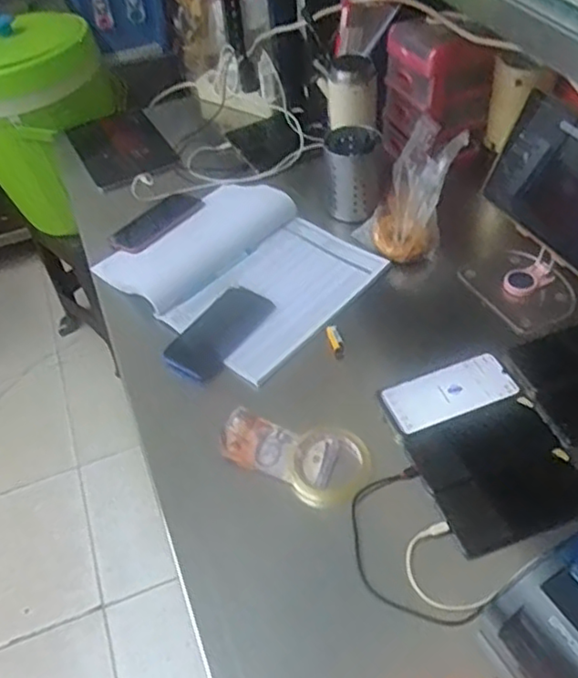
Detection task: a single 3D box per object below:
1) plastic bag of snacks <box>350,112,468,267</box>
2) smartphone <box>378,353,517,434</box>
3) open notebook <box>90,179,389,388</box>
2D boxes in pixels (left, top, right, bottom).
[{"bbox_3d":[0.184,-0.227,0.995,0.126,0.129,0.184,16,52,19],"label":"plastic bag of snacks"},{"bbox_3d":[0.201,0.067,0.818,0.162,0.013,0.076,-19,49,-10],"label":"smartphone"},{"bbox_3d":[-0.076,-0.120,1.008,0.363,0.026,0.307,33,59,30],"label":"open notebook"}]

